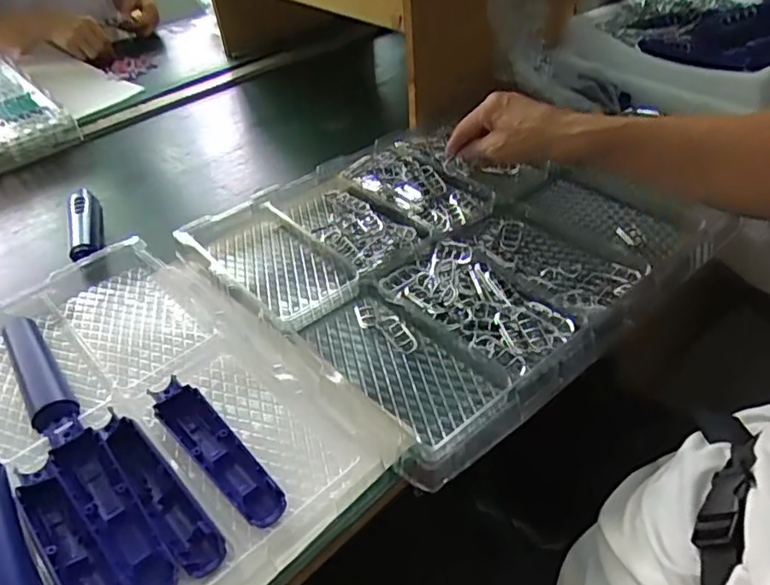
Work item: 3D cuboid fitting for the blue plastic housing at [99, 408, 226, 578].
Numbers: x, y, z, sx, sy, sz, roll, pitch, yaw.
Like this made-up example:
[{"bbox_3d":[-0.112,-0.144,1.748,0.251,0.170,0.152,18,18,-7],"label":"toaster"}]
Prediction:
[{"bbox_3d":[-0.174,0.145,0.448,0.029,0.021,0.162,-34,47,-29],"label":"blue plastic housing"}]

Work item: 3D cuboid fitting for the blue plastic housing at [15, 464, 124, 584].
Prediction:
[{"bbox_3d":[-0.218,0.179,0.417,0.030,0.021,0.158,-34,46,-28],"label":"blue plastic housing"}]

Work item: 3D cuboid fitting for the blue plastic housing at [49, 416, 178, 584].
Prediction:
[{"bbox_3d":[-0.207,0.152,0.443,0.034,0.024,0.178,-32,46,-27],"label":"blue plastic housing"}]

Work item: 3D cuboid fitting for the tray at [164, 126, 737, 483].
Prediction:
[{"bbox_3d":[0.058,-0.059,0.649,0.404,0.035,0.405,-31,45,-25],"label":"tray"}]

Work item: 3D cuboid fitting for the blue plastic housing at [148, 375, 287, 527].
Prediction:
[{"bbox_3d":[-0.136,0.123,0.474,0.036,0.018,0.163,-33,46,-27],"label":"blue plastic housing"}]

